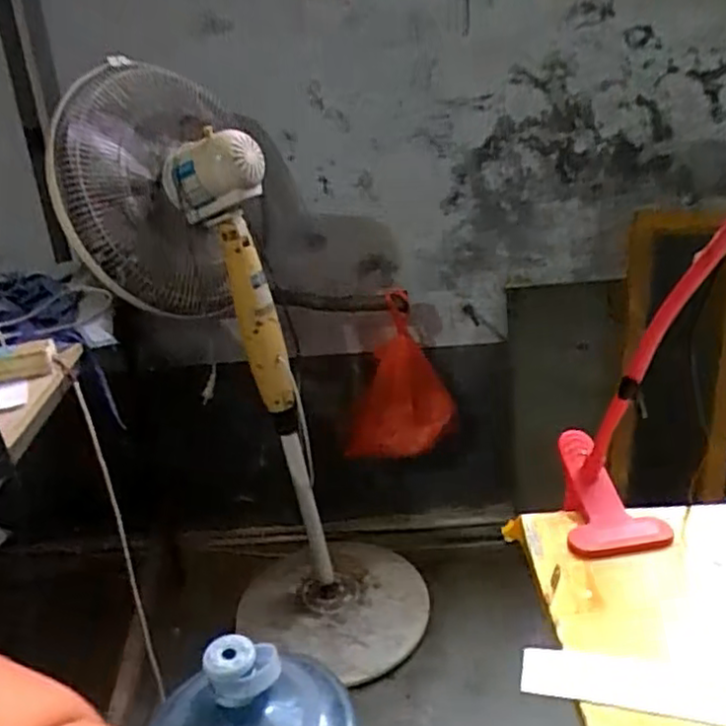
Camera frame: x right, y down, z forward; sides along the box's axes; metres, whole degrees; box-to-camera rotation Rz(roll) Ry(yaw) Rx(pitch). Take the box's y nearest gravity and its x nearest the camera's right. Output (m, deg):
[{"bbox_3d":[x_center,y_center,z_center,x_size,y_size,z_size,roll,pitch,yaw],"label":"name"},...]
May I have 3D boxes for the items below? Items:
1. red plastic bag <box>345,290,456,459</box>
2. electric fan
[{"bbox_3d":[0.073,0.049,1.501,0.245,0.346,0.164,-4,23,3],"label":"red plastic bag"},{"bbox_3d":[-0.174,0.025,1.281,0.511,1.072,0.351,1,24,16],"label":"electric fan"}]

